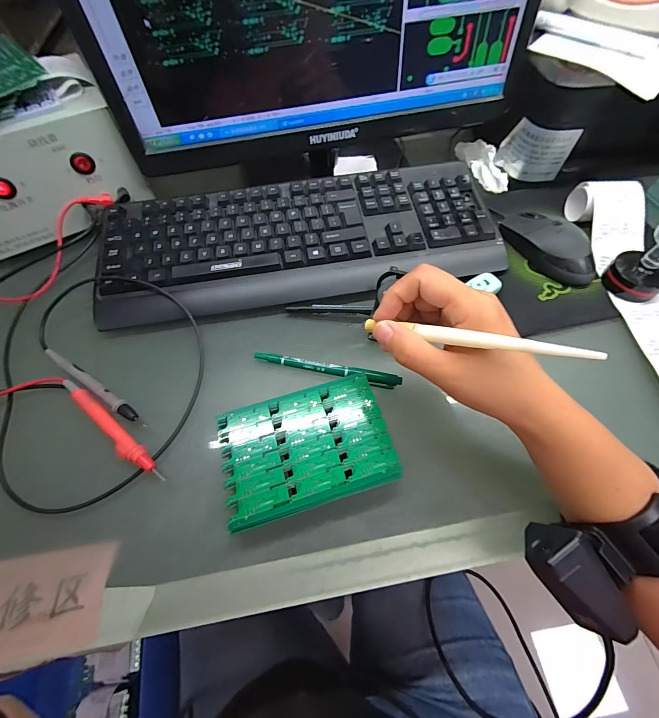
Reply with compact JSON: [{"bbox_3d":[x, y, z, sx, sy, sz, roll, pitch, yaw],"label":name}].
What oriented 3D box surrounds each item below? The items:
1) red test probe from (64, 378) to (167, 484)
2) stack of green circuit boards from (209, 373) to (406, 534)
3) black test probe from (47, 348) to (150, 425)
[{"bbox_3d":[-0.187,0.056,0.279,0.135,0.021,0.013,34,68,19],"label":"red test probe"},{"bbox_3d":[-0.019,0.071,0.268,0.130,0.035,0.089,-16,62,-7],"label":"stack of green circuit boards"},{"bbox_3d":[-0.218,0.023,0.303,0.138,0.009,0.011,30,66,17],"label":"black test probe"}]

